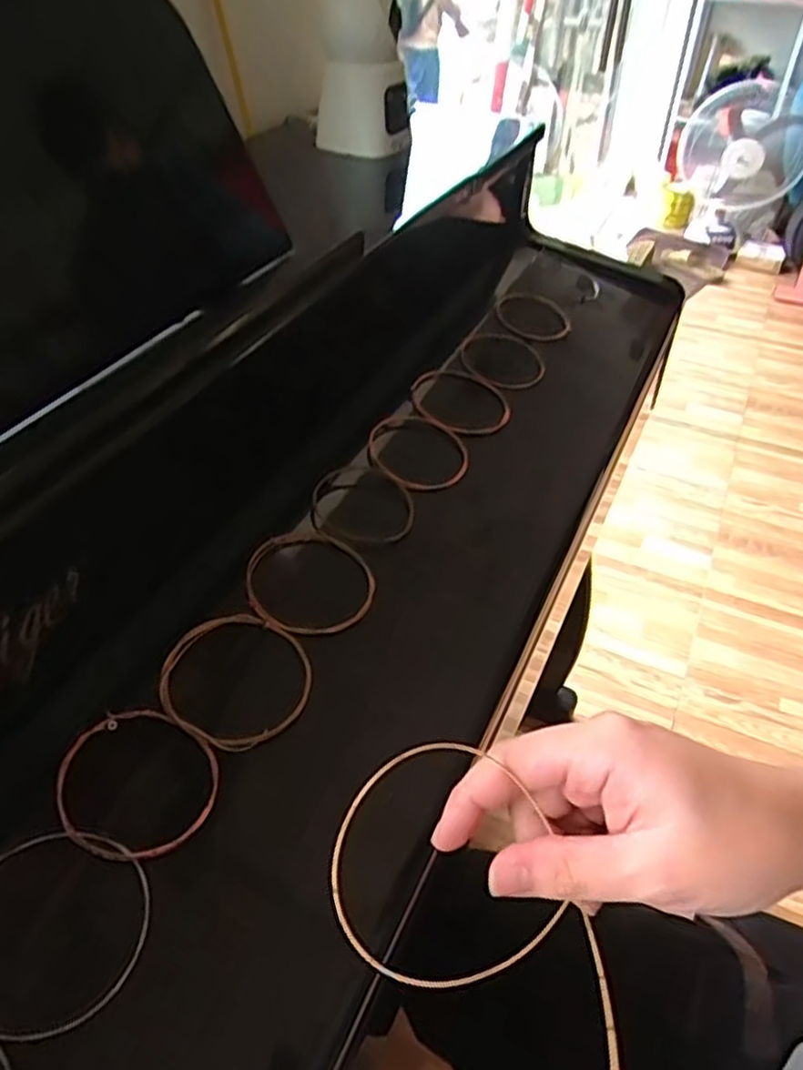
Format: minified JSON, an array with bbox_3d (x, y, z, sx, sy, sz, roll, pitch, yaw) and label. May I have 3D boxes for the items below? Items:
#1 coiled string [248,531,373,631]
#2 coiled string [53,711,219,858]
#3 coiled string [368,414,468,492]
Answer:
[{"bbox_3d":[-0.051,0.027,0.407,0.071,0.008,0.069,11,47,-12],"label":"coiled string"},{"bbox_3d":[-0.117,0.109,0.315,0.068,0.006,0.063,7,48,-8],"label":"coiled string"},{"bbox_3d":[0.012,-0.057,0.496,0.070,0.009,0.074,15,45,-4],"label":"coiled string"}]

